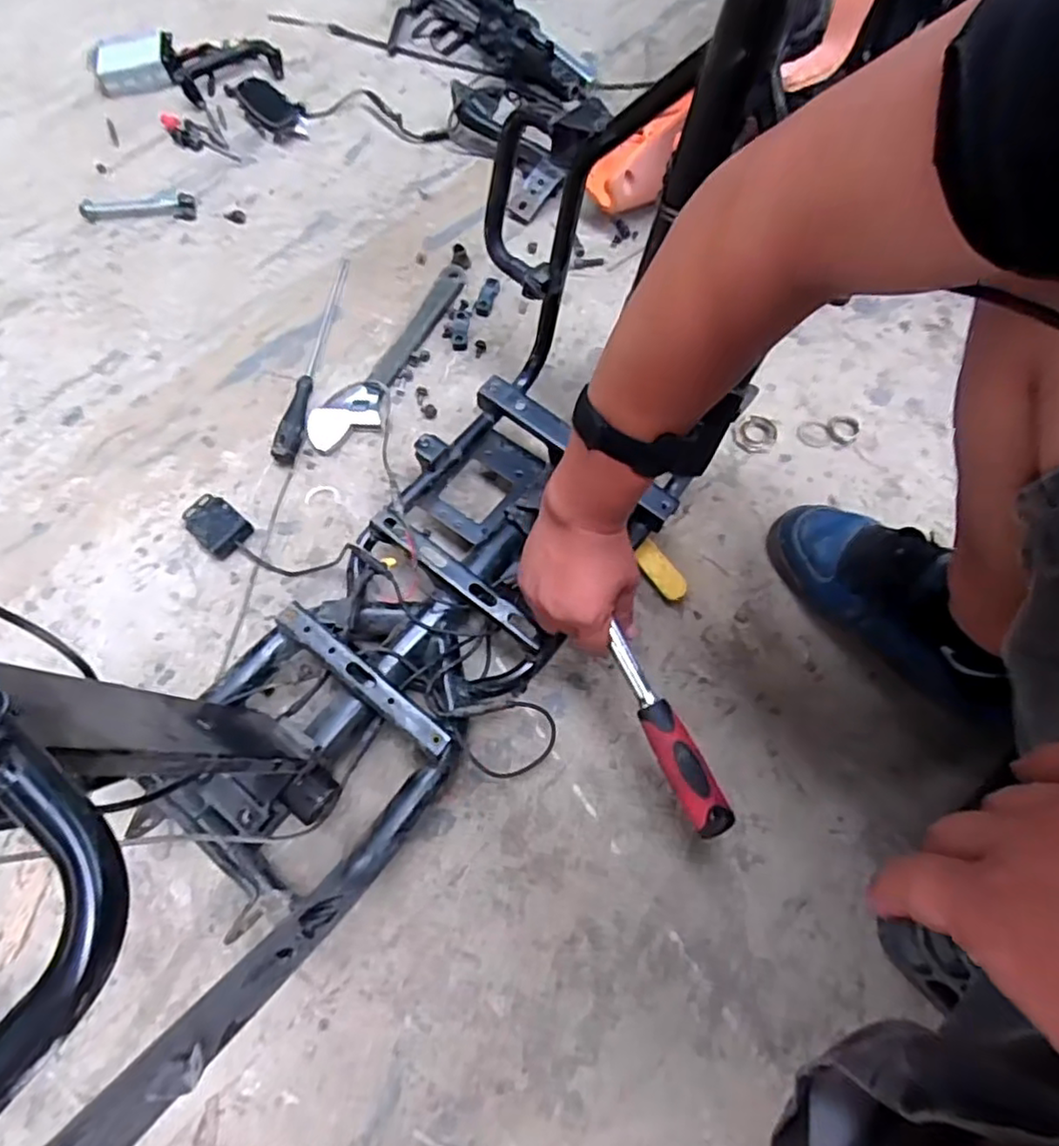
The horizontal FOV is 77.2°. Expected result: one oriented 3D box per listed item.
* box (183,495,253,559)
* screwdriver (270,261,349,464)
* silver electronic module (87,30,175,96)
[{"bbox_3d":[-0.330,-0.052,0.697,0.063,0.026,0.049,40,71,3],"label":"box"},{"bbox_3d":[-0.254,-0.262,0.783,0.029,0.030,0.300,5,68,4],"label":"screwdriver"},{"bbox_3d":[-0.594,-0.762,0.992,0.128,0.047,0.071,-5,68,0],"label":"silver electronic module"}]

